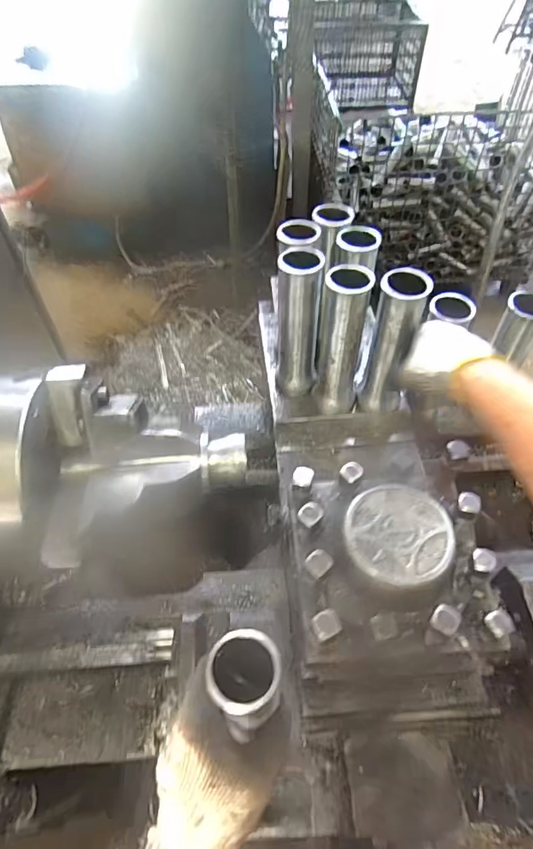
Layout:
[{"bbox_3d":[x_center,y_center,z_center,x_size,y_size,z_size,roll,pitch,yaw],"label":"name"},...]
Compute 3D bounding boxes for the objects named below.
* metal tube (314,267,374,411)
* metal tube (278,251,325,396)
[{"bbox_3d":[0.091,-0.097,0.591,0.050,0.197,0.050,2,52,2],"label":"metal tube"},{"bbox_3d":[0.039,-0.125,0.608,0.048,0.191,0.054,-3,52,-2],"label":"metal tube"}]

